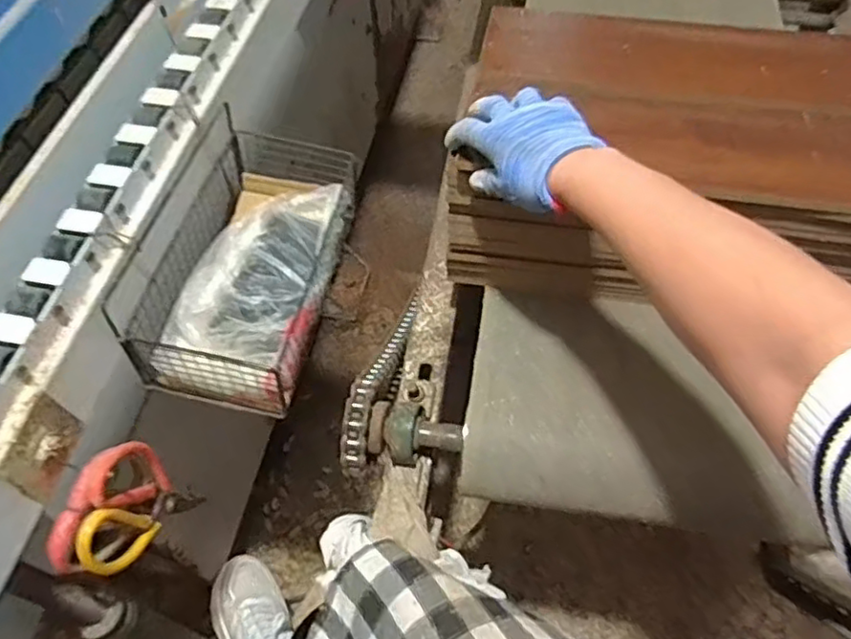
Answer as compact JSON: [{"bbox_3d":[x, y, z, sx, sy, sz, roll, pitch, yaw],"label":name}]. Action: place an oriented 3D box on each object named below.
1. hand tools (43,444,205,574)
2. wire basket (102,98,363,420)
[{"bbox_3d":[-0.250,0.157,0.569,0.027,0.177,0.098,12,81,9],"label":"hand tools"},{"bbox_3d":[-0.161,-0.063,0.611,0.132,0.108,0.266,9,58,7],"label":"wire basket"}]

